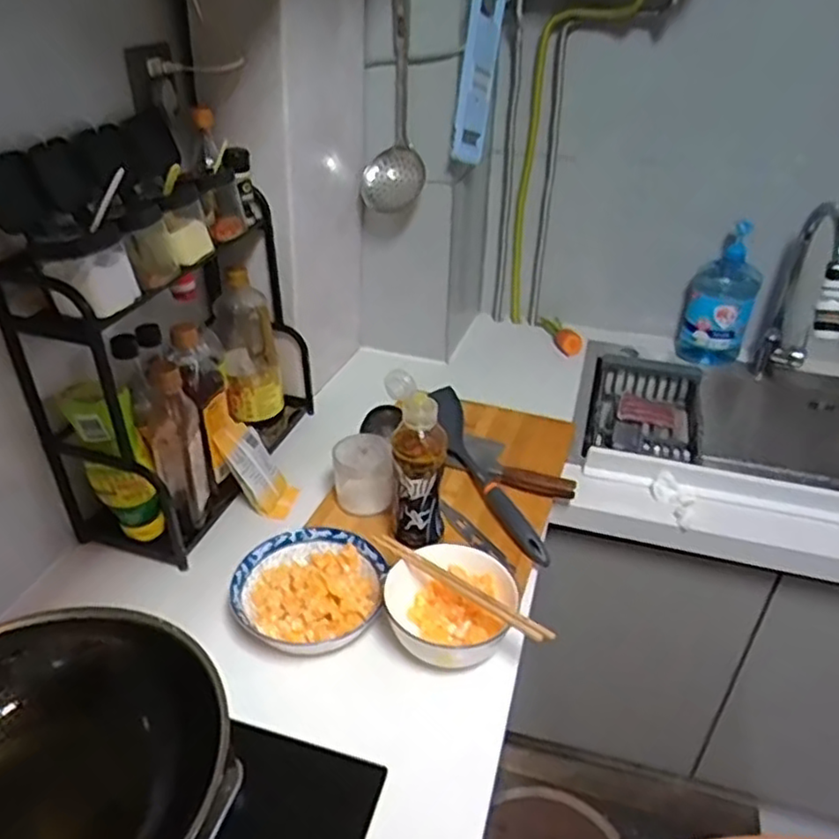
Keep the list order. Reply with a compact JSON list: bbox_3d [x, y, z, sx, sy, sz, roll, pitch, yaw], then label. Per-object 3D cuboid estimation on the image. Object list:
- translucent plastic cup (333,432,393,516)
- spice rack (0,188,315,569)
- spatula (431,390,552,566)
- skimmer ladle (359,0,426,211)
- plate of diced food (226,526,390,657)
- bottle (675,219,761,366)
[{"bbox_3d":[-0.077,0.075,0.954,0.076,0.092,0.078,1,34,0],"label":"translucent plastic cup"},{"bbox_3d":[-0.308,-0.085,0.943,0.186,0.386,0.394,12,35,16],"label":"spice rack"},{"bbox_3d":[0.091,0.067,0.995,0.038,0.071,0.330,-11,36,-17],"label":"spatula"},{"bbox_3d":[-0.042,-0.505,1.072,0.103,0.342,0.030,4,34,5],"label":"skimmer ladle"},{"bbox_3d":[-0.129,0.197,0.815,0.167,0.029,0.171,1,34,0],"label":"plate of diced food"},{"bbox_3d":[0.574,-0.229,1.305,0.113,0.260,0.100,6,34,8],"label":"bottle"}]

